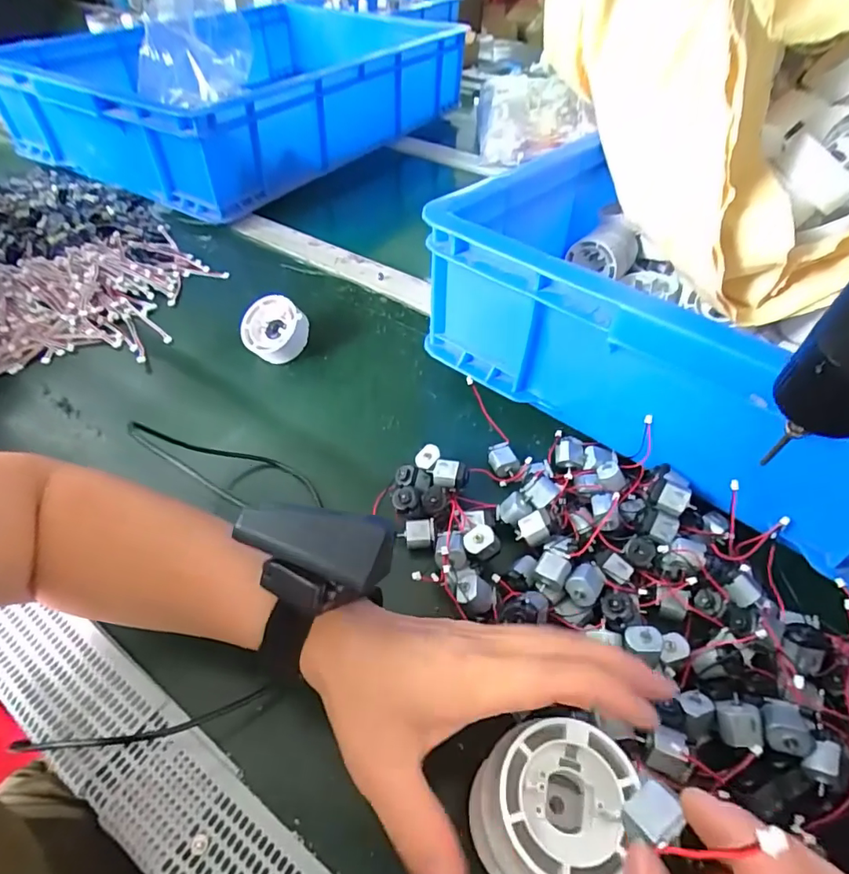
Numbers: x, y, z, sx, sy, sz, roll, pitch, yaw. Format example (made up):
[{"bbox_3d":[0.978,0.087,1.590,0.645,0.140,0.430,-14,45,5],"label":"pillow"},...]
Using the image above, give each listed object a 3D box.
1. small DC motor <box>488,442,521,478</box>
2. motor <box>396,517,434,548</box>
[{"bbox_3d":[0.058,0.019,0.382,0.018,0.016,0.024,-13,50,-13],"label":"small DC motor"},{"bbox_3d":[-0.005,0.066,0.344,0.024,0.012,0.018,-2,48,-3],"label":"motor"}]

